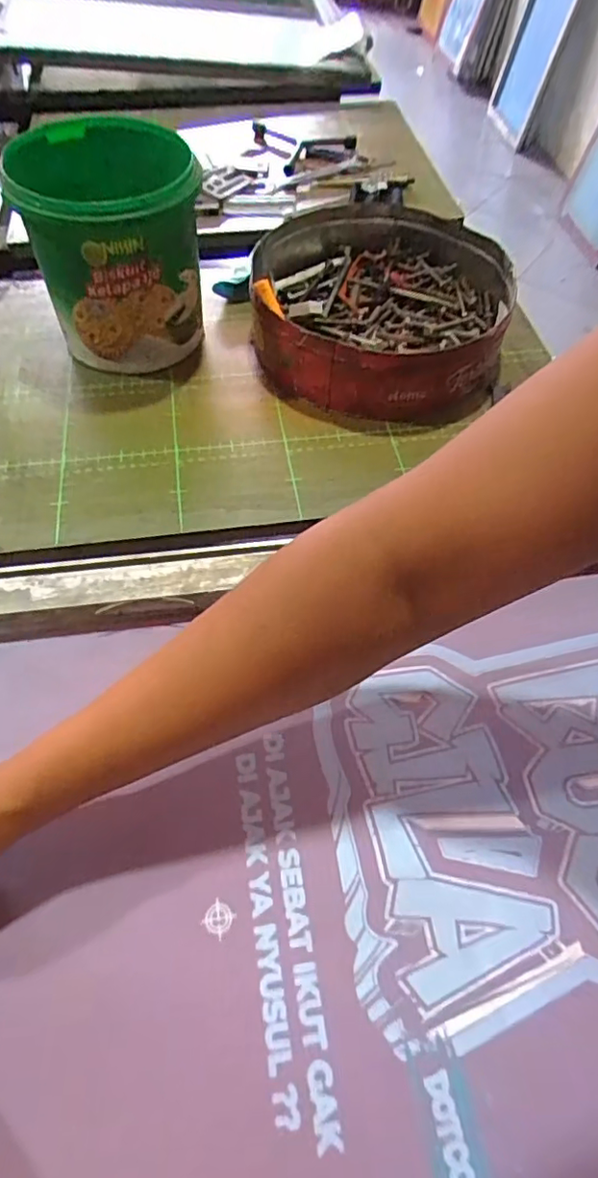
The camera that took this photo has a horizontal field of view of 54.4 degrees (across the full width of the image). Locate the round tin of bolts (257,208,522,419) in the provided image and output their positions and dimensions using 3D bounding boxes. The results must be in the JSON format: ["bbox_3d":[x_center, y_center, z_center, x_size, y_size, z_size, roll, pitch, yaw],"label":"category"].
[{"bbox_3d":[0.081,-0.305,0.618,0.269,0.071,0.290,7,57,3],"label":"round tin of bolts"}]

